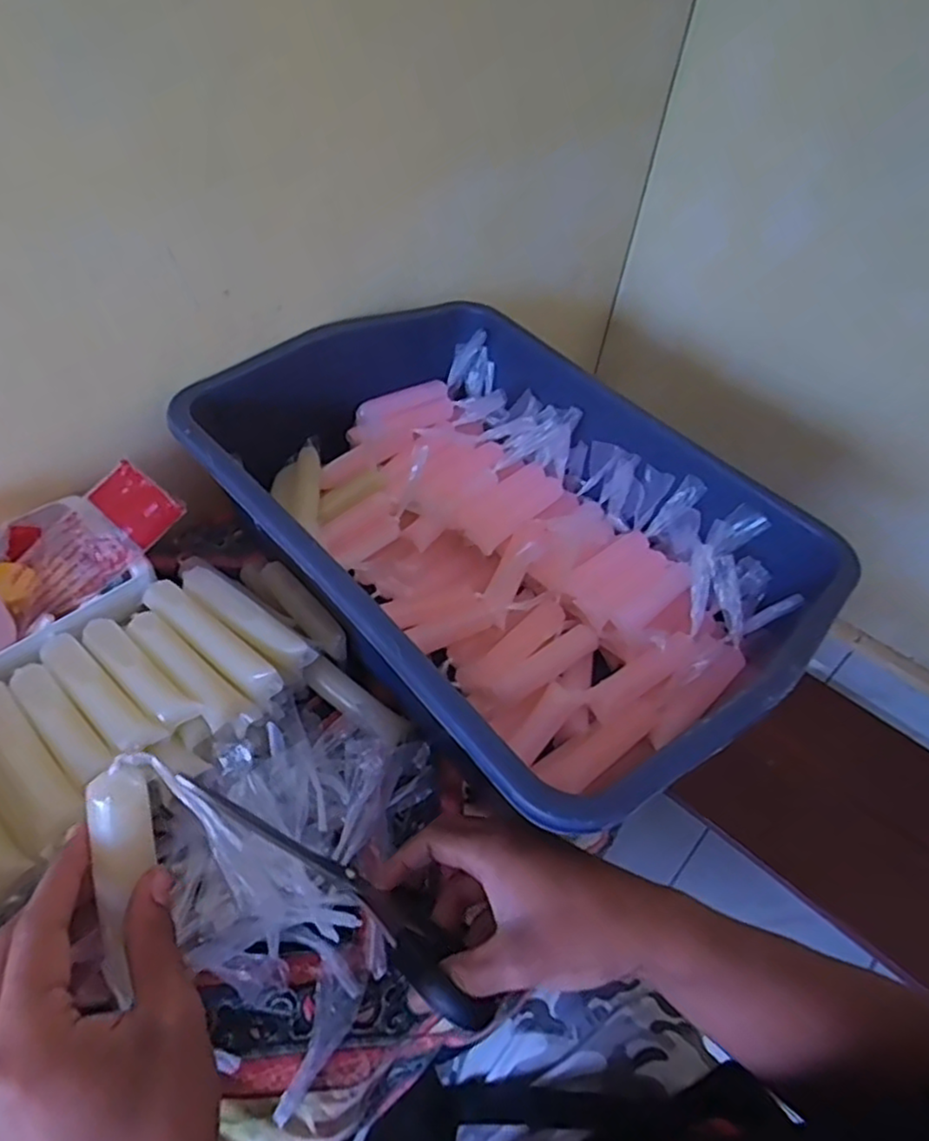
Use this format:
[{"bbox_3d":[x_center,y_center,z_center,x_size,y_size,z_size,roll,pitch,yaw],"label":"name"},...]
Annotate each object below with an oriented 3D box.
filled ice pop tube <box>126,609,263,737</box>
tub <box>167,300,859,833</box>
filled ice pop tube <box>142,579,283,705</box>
[{"bbox_3d":[-0.194,0.071,0.483,0.114,0.028,0.030,34,52,22],"label":"filled ice pop tube"},{"bbox_3d":[0.027,-0.028,0.587,0.344,0.138,0.479,-31,58,-30],"label":"tub"},{"bbox_3d":[-0.182,0.051,0.496,0.129,0.020,0.025,32,52,21],"label":"filled ice pop tube"}]

